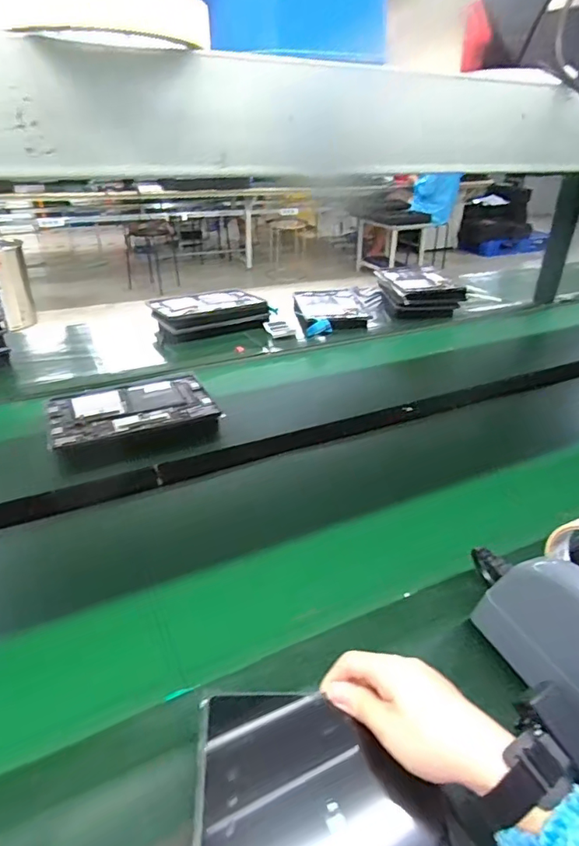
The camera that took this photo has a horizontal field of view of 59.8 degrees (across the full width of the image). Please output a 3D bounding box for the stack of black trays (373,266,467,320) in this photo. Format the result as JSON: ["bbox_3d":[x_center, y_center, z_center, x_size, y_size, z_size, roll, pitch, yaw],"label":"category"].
[{"bbox_3d":[0.357,-0.371,1.423,0.194,0.083,0.230,-2,32,-6],"label":"stack of black trays"}]

